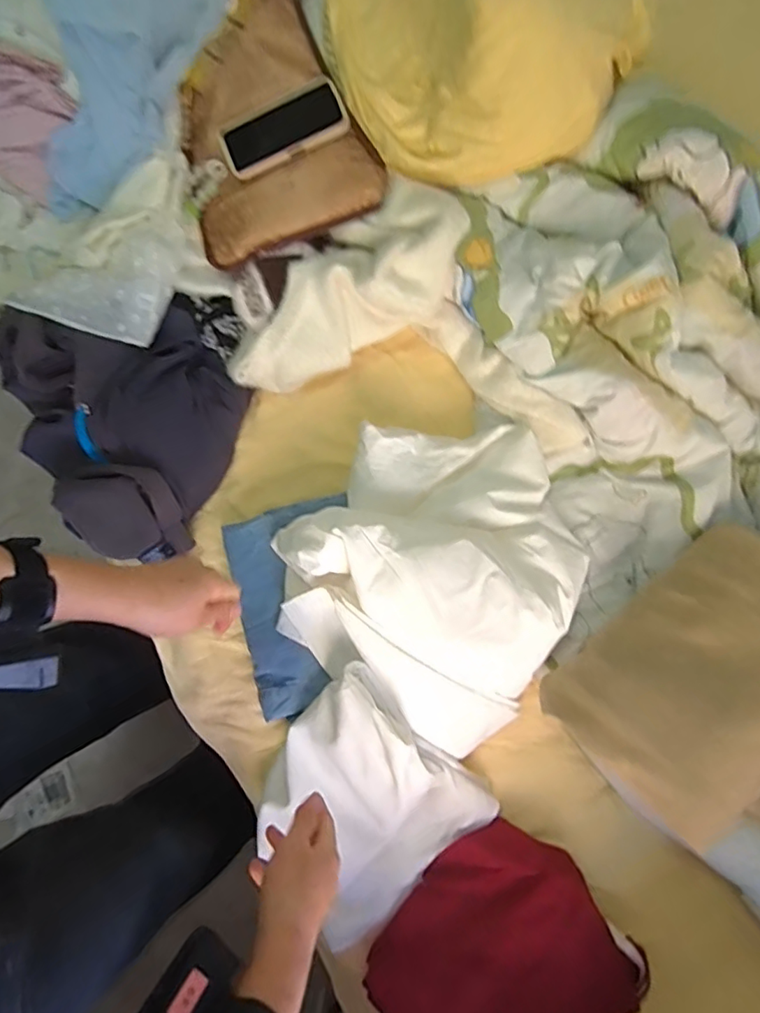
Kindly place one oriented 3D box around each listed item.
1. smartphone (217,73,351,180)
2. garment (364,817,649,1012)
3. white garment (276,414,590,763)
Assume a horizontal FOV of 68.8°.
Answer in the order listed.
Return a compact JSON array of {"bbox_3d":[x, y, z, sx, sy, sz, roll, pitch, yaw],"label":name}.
[{"bbox_3d":[-0.132,-0.511,0.751,0.171,0.014,0.091,-25,79,7],"label":"smartphone"},{"bbox_3d":[0.124,0.488,0.589,0.249,0.066,0.210,-38,79,-7],"label":"garment"},{"bbox_3d":[0.074,0.054,0.639,0.313,0.092,0.362,32,80,8],"label":"white garment"}]

